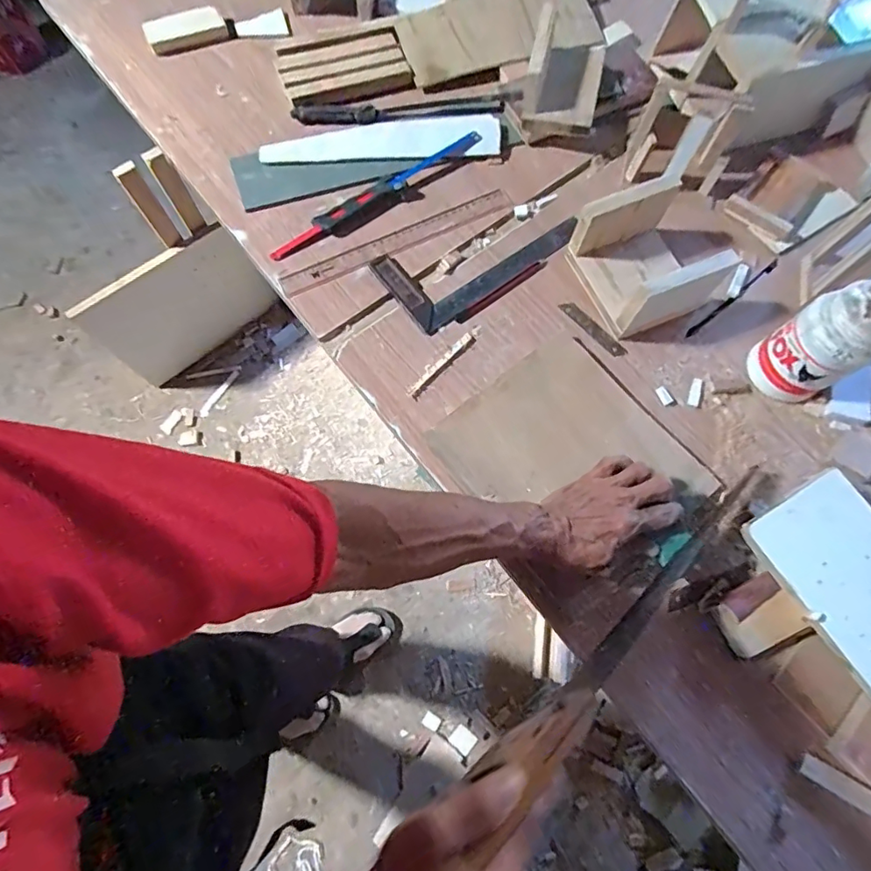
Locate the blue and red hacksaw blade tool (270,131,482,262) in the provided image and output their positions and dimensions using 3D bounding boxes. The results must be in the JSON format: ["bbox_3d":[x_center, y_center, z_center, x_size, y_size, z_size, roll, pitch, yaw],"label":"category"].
[{"bbox_3d":[-0.072,-0.302,0.631,0.300,0.009,0.023,-34,76,-10],"label":"blue and red hacksaw blade tool"}]

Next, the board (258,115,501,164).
[{"bbox_3d":[-0.069,-0.383,0.657,0.302,0.012,0.073,-7,73,-3],"label":"board"}]

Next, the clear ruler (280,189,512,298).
[{"bbox_3d":[-0.046,-0.237,0.622,0.294,0.005,0.030,-26,77,-8],"label":"clear ruler"}]

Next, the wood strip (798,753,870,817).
[{"bbox_3d":[0.380,0.321,0.448,0.113,0.009,0.022,29,75,8],"label":"wood strip"}]

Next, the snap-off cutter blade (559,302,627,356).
[{"bbox_3d":[0.184,-0.124,0.595,0.019,0.004,0.090,-43,78,-12],"label":"snap-off cutter blade"}]

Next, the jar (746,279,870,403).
[{"bbox_3d":[0.391,-0.090,0.515,0.066,0.130,0.075,-28,75,-8],"label":"jar"}]

